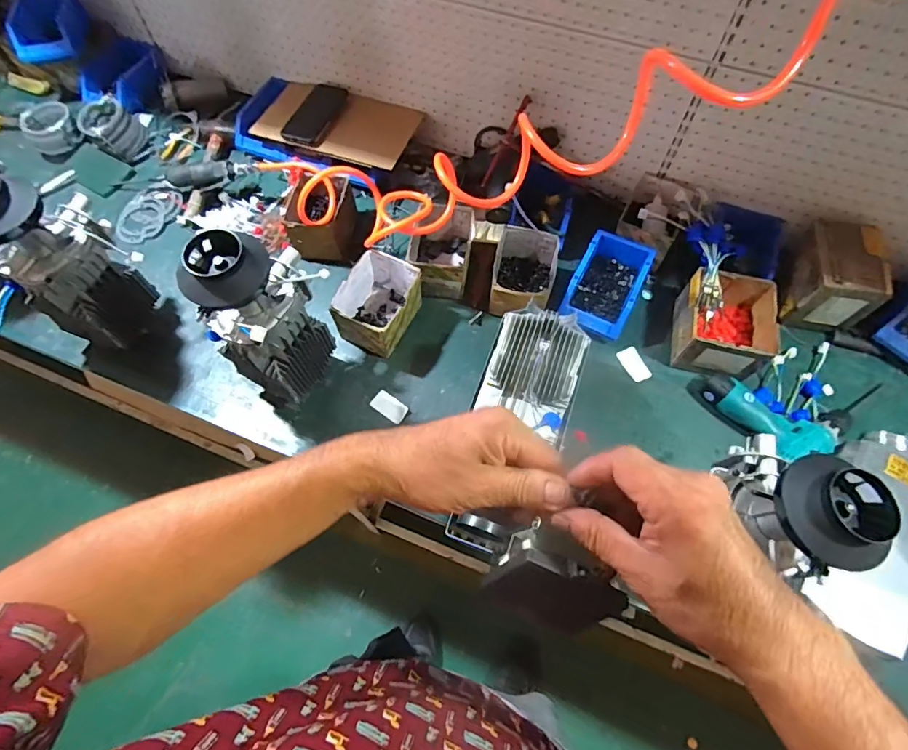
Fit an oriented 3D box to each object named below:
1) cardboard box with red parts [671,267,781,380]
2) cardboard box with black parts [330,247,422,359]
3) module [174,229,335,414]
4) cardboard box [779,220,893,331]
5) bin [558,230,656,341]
[{"bbox_3d":[0.471,-0.084,0.843,0.147,0.092,0.159,12,64,5],"label":"cardboard box with red parts"},{"bbox_3d":[-0.134,-0.126,0.873,0.118,0.097,0.156,29,67,13],"label":"cardboard box with black parts"},{"bbox_3d":[-0.258,-0.089,0.717,0.115,0.307,0.157,22,66,10],"label":"module"},{"bbox_3d":[0.672,-0.184,0.872,0.117,0.124,0.163,13,65,6],"label":"cardboard box"},{"bbox_3d":[0.279,-0.166,0.894,0.119,0.070,0.191,25,66,11],"label":"bin"}]

